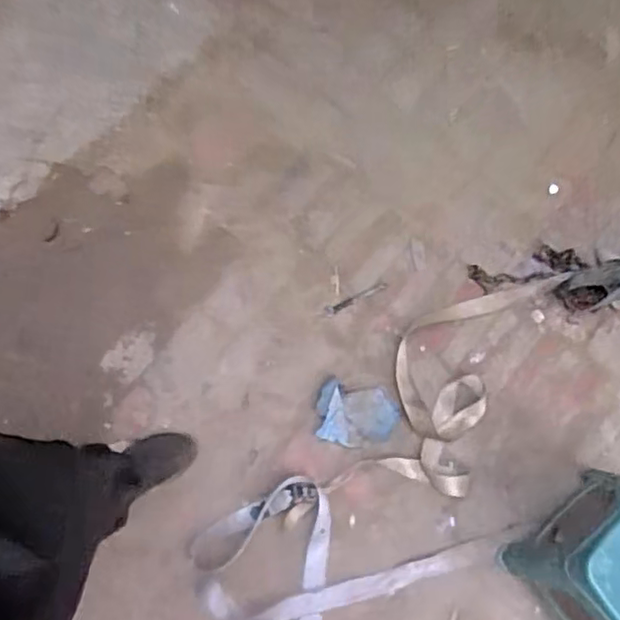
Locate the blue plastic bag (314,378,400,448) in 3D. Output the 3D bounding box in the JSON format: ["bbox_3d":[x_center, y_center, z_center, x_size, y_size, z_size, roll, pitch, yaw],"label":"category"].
[{"bbox_3d":[0.108,0.239,1.426,0.189,0.050,0.147,9,70,2],"label":"blue plastic bag"}]

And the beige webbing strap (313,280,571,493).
[{"bbox_3d":[0.323,0.164,1.444,0.271,0.040,0.692,28,72,8],"label":"beige webbing strap"}]

